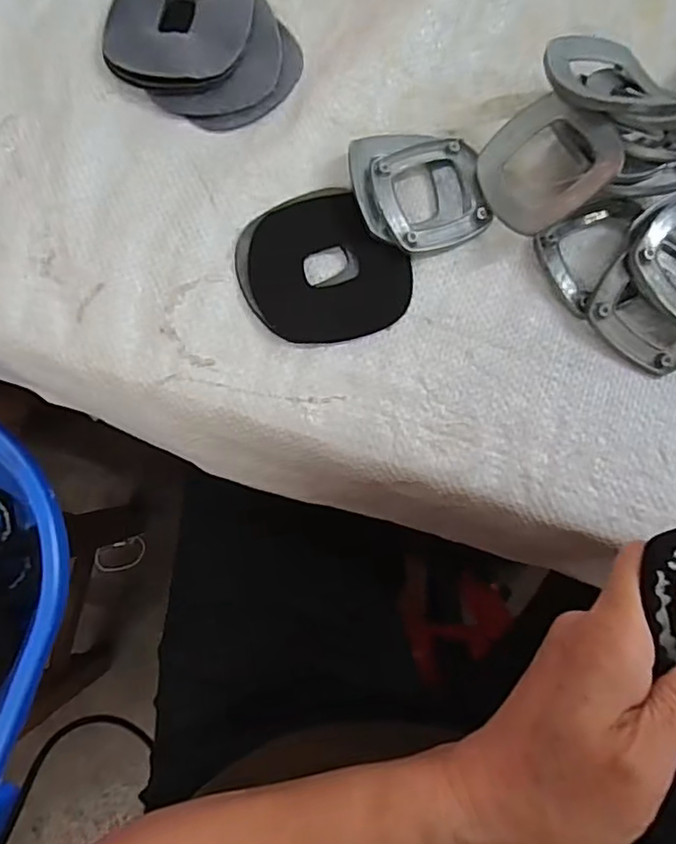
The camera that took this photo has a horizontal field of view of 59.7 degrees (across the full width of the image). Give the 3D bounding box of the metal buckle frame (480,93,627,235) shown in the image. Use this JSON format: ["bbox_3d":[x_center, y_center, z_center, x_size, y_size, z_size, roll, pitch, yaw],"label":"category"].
[{"bbox_3d":[0.100,-0.125,0.284,0.060,0.010,0.056,-42,70,21],"label":"metal buckle frame"}]

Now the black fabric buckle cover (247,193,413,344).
[{"bbox_3d":[-0.004,-0.080,0.303,0.079,0.006,0.076,-8,79,-1],"label":"black fabric buckle cover"}]

